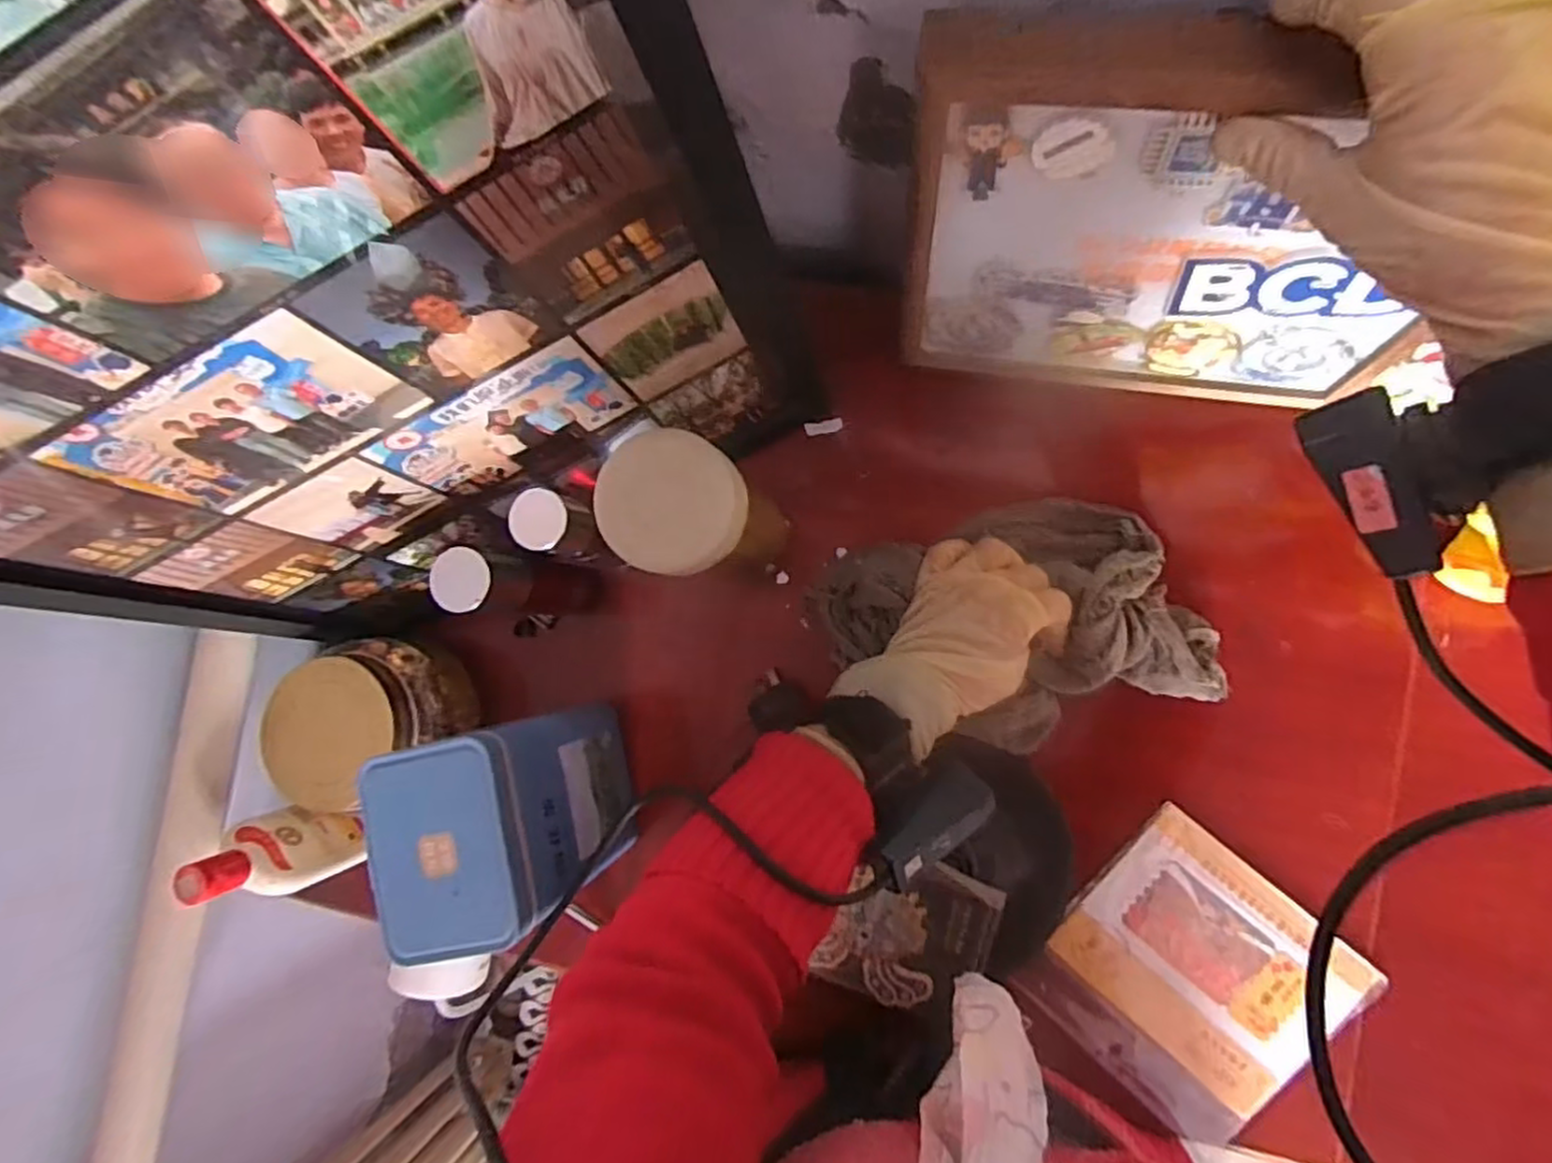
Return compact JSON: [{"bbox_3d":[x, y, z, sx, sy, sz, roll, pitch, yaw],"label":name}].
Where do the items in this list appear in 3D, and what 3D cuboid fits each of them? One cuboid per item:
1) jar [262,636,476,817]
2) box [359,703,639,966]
[{"bbox_3d":[-0.274,0.094,0.488,0.101,0.095,0.095,-1,87,9],"label":"jar"},{"bbox_3d":[-0.150,0.136,0.428,0.084,0.152,0.103,-13,85,8],"label":"box"}]

